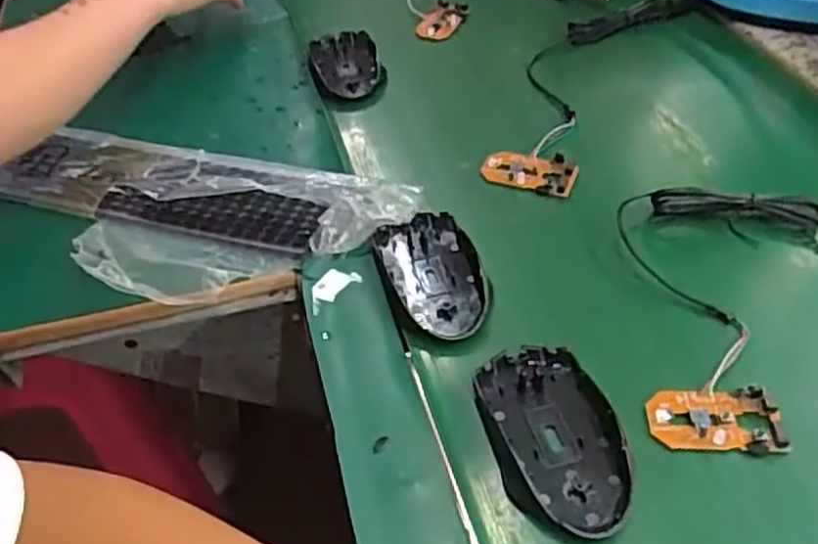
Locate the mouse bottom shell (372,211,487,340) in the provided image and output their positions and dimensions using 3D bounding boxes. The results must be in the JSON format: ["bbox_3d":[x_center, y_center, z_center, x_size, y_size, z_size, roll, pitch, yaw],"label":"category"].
[{"bbox_3d":[0.017,-0.002,0.478,0.060,0.016,0.104,-14,47,-10],"label":"mouse bottom shell"}]

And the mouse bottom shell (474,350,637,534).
[{"bbox_3d":[0.074,0.083,0.387,0.064,0.018,0.109,-9,46,-5],"label":"mouse bottom shell"}]

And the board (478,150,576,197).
[{"bbox_3d":[0.089,-0.075,0.553,0.066,0.006,0.032,16,67,16],"label":"board"}]

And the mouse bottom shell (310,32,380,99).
[{"bbox_3d":[-0.058,-0.191,0.680,0.059,0.015,0.111,-12,42,-2],"label":"mouse bottom shell"}]

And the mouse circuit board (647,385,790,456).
[{"bbox_3d":[0.160,0.078,0.393,0.065,0.014,0.036,1,46,4],"label":"mouse circuit board"}]

